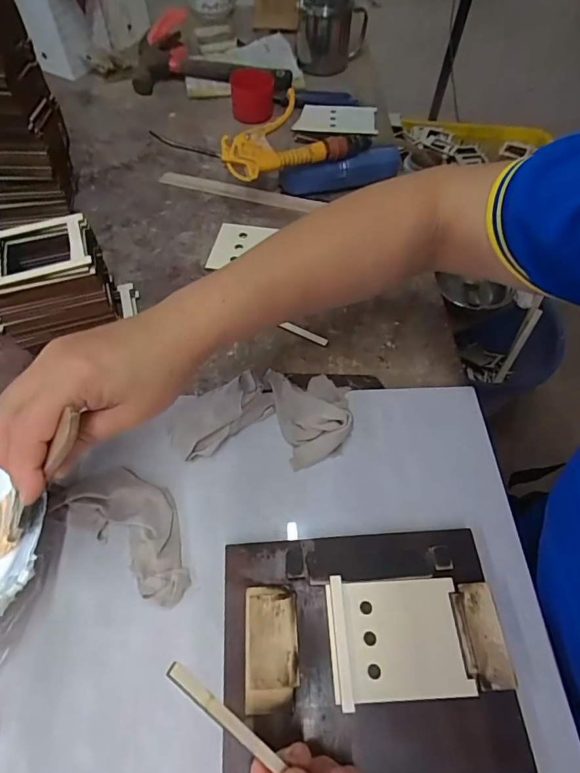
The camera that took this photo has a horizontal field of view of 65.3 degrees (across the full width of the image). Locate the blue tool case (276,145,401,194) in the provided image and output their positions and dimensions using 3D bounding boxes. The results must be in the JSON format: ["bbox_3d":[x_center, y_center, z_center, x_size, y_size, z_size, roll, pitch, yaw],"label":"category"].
[{"bbox_3d":[0.066,-0.281,0.591,0.153,0.042,0.035,-6,58,-6],"label":"blue tool case"}]

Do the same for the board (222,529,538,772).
[{"bbox_3d":[0.049,0.176,0.308,0.186,0.025,0.142,-2,57,-3],"label":"board"}]

